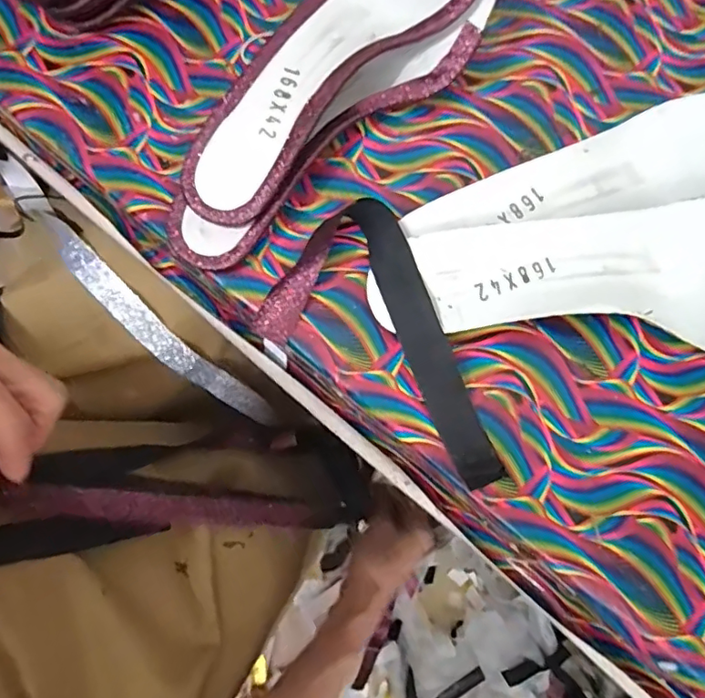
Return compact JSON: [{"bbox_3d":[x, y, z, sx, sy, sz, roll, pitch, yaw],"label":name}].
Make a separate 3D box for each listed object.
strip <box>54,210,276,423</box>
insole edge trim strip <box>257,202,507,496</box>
[{"bbox_3d":[-0.140,-0.005,0.435,0.026,0.049,0.223,-49,120,-10],"label":"strip"},{"bbox_3d":[0.029,-0.003,0.299,0.156,0.022,0.090,40,80,8],"label":"insole edge trim strip"}]

